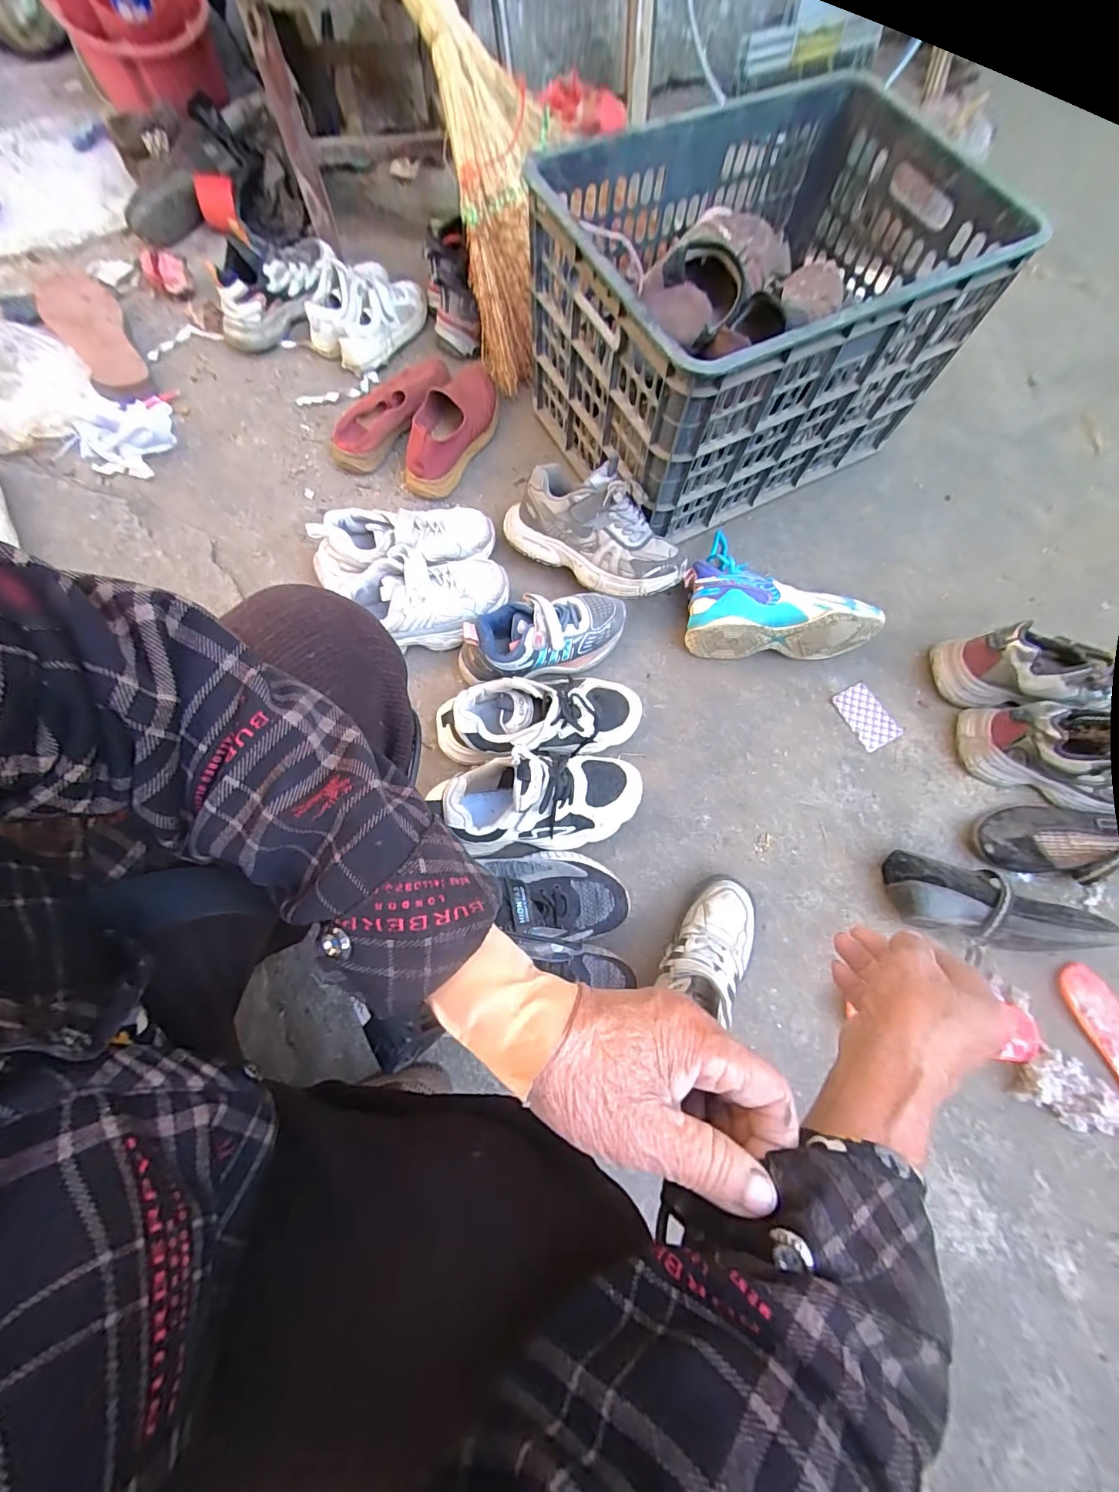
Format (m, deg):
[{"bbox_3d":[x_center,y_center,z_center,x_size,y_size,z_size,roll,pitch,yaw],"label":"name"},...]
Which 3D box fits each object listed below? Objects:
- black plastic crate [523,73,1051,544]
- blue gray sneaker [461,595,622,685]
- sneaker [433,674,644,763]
[{"bbox_3d":[0.239,-0.582,0.682,0.502,0.300,0.421,-26,75,-9],"label":"black plastic crate"},{"bbox_3d":[-0.020,-0.142,0.619,0.221,0.071,0.087,-16,73,-6],"label":"blue gray sneaker"},{"bbox_3d":[-0.023,-0.038,0.592,0.242,0.097,0.096,-9,73,-4],"label":"sneaker"}]

